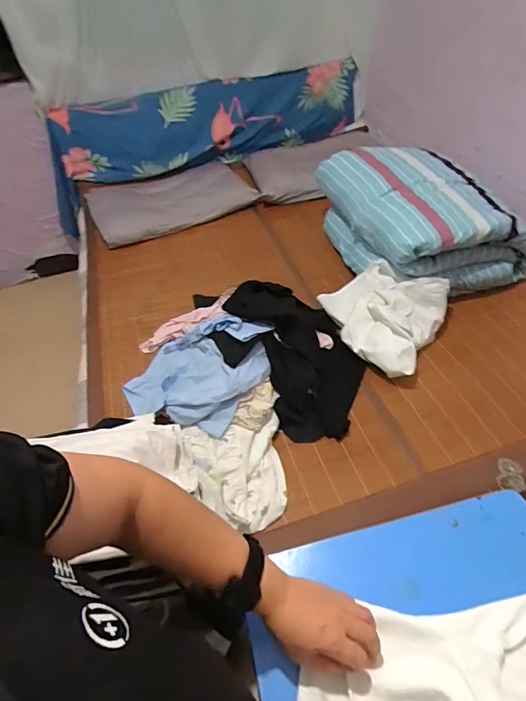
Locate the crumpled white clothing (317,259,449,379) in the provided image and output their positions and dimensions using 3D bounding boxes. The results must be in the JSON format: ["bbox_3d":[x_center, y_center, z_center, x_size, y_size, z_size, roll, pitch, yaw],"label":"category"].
[{"bbox_3d":[0.332,-0.106,1.223,0.350,0.139,0.313,25,54,26],"label":"crumpled white clothing"}]

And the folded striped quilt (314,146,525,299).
[{"bbox_3d":[0.532,-0.475,1.421,0.507,0.291,0.631,-15,47,-8],"label":"folded striped quilt"}]

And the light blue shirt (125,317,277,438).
[{"bbox_3d":[-0.181,0.052,1.099,0.379,0.197,0.263,15,50,20],"label":"light blue shirt"}]

